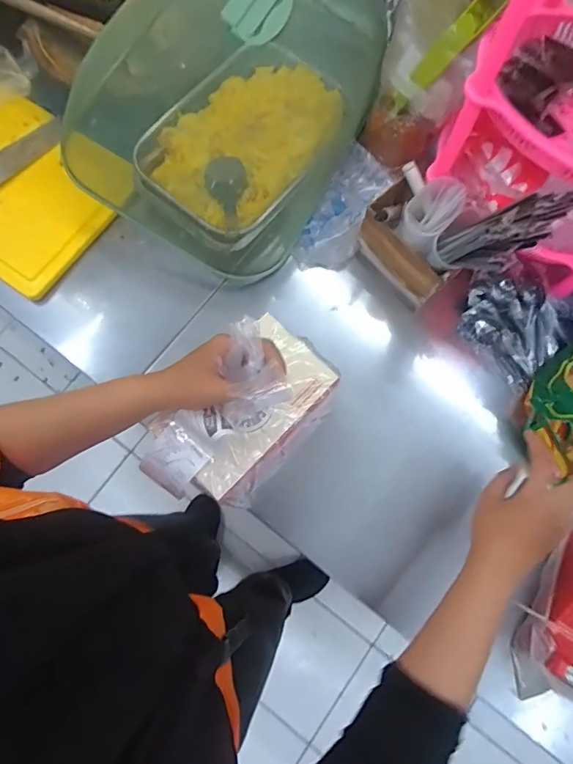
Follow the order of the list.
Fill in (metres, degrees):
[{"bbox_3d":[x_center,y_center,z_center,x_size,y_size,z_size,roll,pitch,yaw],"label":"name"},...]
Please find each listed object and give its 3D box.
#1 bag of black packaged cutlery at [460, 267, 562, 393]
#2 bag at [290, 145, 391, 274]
[{"bbox_3d":[0.294,-0.074,0.613,0.099,0.058,0.136,-44,80,-9],"label":"bag of black packaged cutlery"},{"bbox_3d":[0.083,-0.233,0.643,0.085,0.037,0.180,28,90,7],"label":"bag"}]

